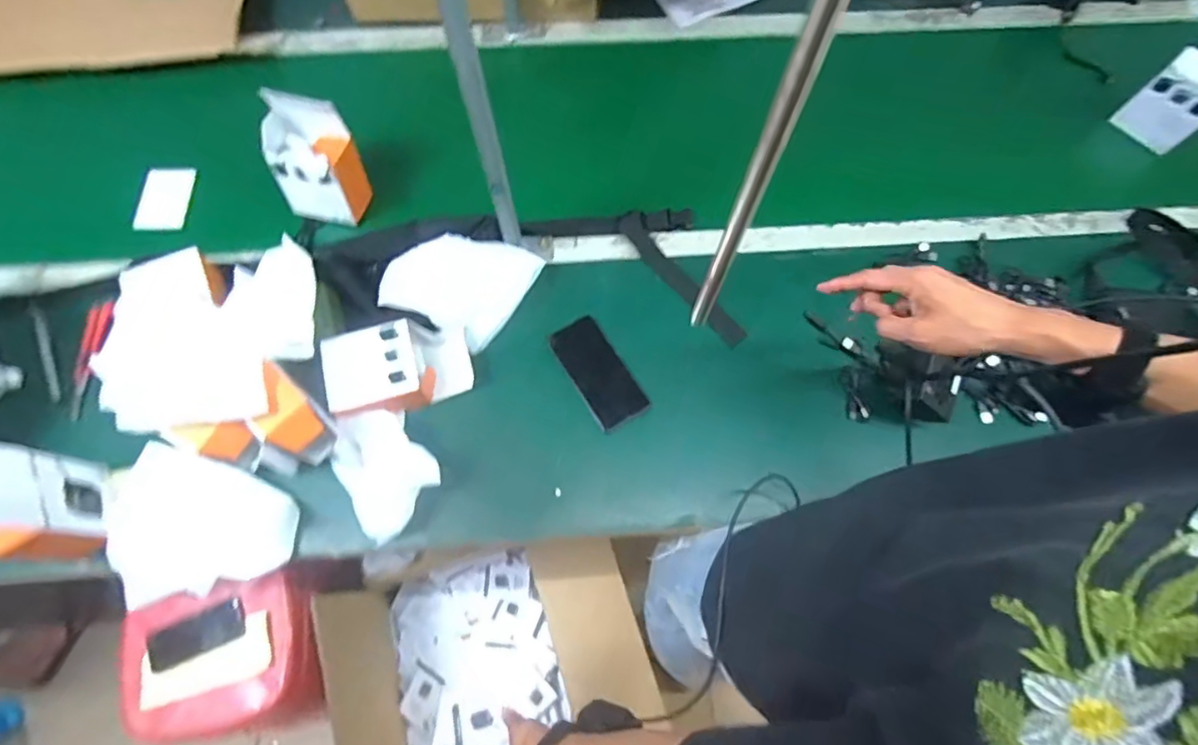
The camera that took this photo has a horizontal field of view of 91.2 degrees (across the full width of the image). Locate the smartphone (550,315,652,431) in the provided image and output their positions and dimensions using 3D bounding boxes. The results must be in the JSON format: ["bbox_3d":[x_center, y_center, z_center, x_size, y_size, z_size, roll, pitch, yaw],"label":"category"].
[{"bbox_3d":[0.000,-0.001,0.809,0.074,0.015,0.158,-30,73,-8],"label":"smartphone"}]

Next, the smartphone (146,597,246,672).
[{"bbox_3d":[-0.659,0.430,0.963,0.149,0.015,0.073,-25,53,-10],"label":"smartphone"}]

